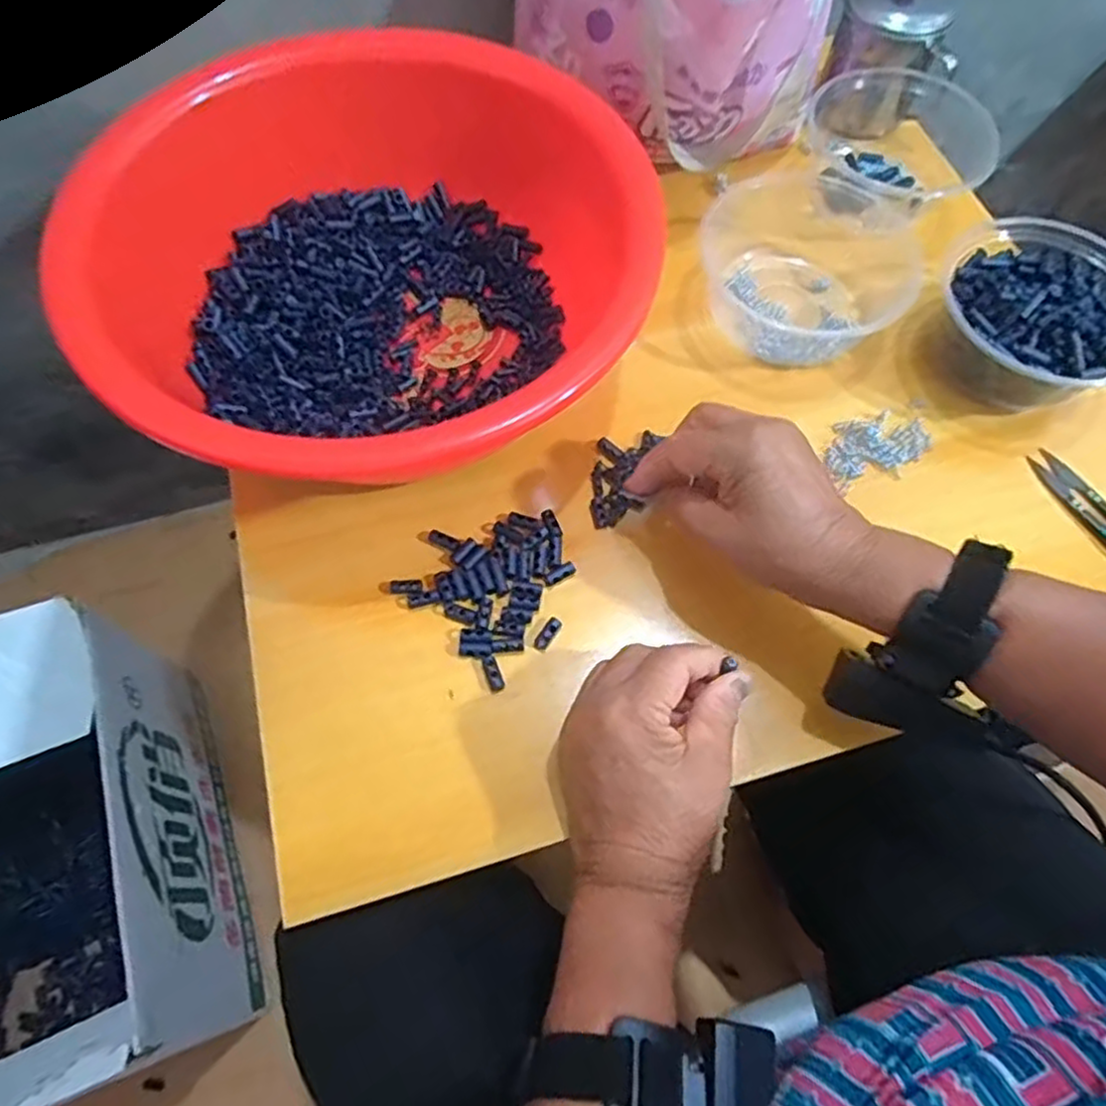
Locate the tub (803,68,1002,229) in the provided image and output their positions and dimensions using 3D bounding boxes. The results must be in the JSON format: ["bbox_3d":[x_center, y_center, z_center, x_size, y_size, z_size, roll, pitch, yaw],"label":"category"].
[{"bbox_3d":[0.268,-0.317,0.549,0.132,0.058,0.126,1,64,-2],"label":"tub"}]

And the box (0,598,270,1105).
[{"bbox_3d":[-0.522,0.321,0.715,0.312,0.292,0.415,-20,67,-11],"label":"box"}]

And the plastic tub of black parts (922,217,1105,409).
[{"bbox_3d":[0.311,-0.148,0.471,0.125,0.071,0.128,1,64,-2],"label":"plastic tub of black parts"}]

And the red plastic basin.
[{"bbox_3d":[-0.110,-0.160,0.437,0.314,0.120,0.307,1,64,-2],"label":"red plastic basin"}]

